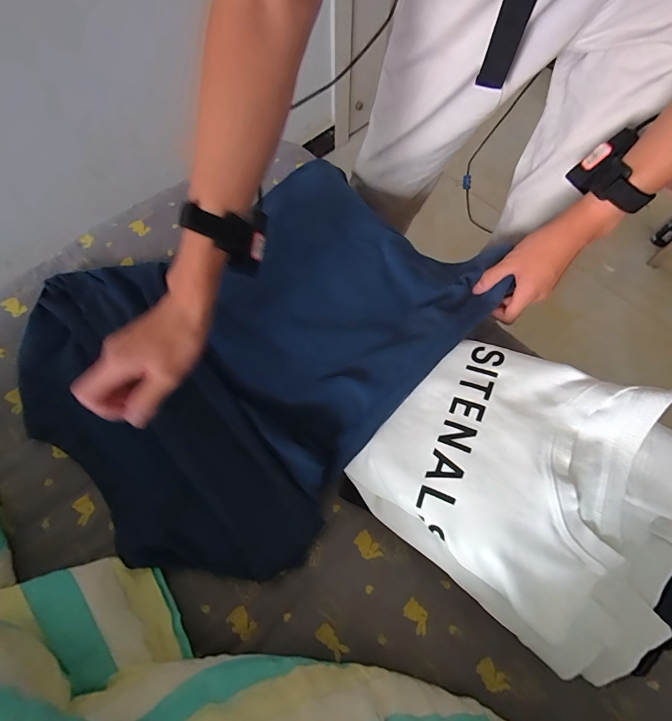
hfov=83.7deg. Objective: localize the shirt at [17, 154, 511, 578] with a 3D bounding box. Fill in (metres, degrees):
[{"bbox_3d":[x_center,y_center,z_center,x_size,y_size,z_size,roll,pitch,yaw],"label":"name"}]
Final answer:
[{"bbox_3d":[-0.117,-0.048,0.512,0.482,0.068,0.574,38,76,11],"label":"shirt"}]

